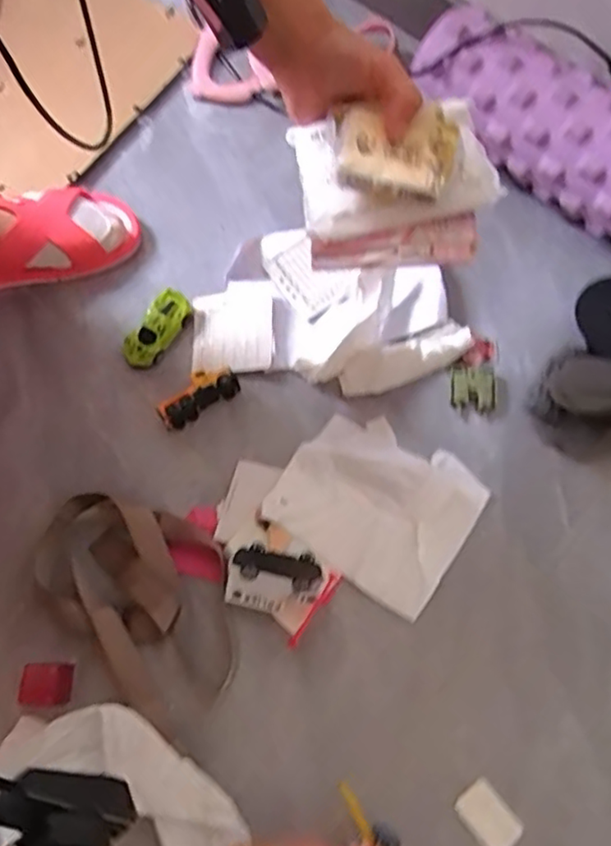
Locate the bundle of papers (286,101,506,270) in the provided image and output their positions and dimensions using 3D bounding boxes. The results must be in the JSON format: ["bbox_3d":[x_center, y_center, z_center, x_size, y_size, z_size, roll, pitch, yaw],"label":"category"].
[{"bbox_3d":[0.062,-0.164,0.438,0.130,0.053,0.105,-7,69,0],"label":"bundle of papers"}]

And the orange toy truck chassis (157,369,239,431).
[{"bbox_3d":[-0.101,-0.025,0.591,0.075,0.031,0.029,-31,71,-9],"label":"orange toy truck chassis"}]

